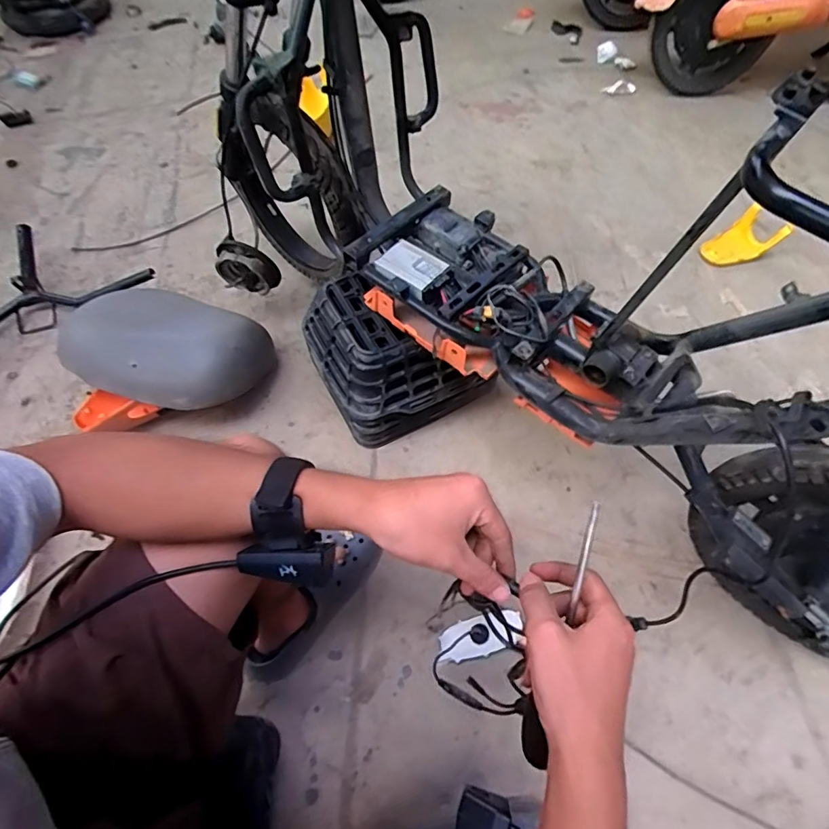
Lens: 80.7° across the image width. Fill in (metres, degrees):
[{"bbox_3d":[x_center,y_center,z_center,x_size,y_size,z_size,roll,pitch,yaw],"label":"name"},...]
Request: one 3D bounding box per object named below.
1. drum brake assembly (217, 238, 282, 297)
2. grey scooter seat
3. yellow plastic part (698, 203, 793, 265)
[{"bbox_3d":[-0.322,-0.280,0.945,0.115,0.105,0.036,1,60,0],"label":"drum brake assembly"},{"bbox_3d":[-0.447,-0.128,0.862,0.335,0.115,0.226,20,62,10],"label":"grey scooter seat"},{"bbox_3d":[0.769,-0.413,1.154,0.175,0.069,0.115,-29,74,0],"label":"yellow plastic part"}]

